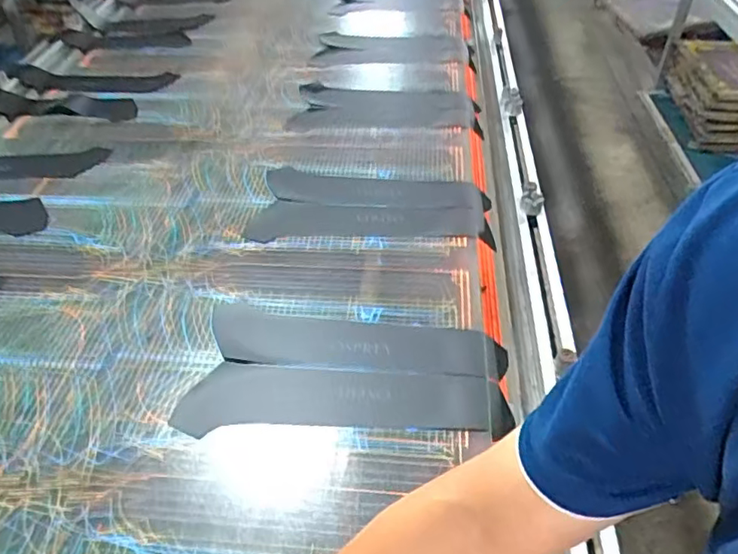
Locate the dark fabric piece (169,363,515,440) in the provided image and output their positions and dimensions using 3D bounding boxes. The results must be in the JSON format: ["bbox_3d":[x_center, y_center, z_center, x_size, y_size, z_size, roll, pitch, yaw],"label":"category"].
[{"bbox_3d":[-0.037,0.167,0.809,0.443,0.019,0.102,0,48,-1],"label":"dark fabric piece"}]

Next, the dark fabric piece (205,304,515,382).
[{"bbox_3d":[-0.026,0.097,0.867,0.442,0.016,0.108,5,42,9],"label":"dark fabric piece"}]

